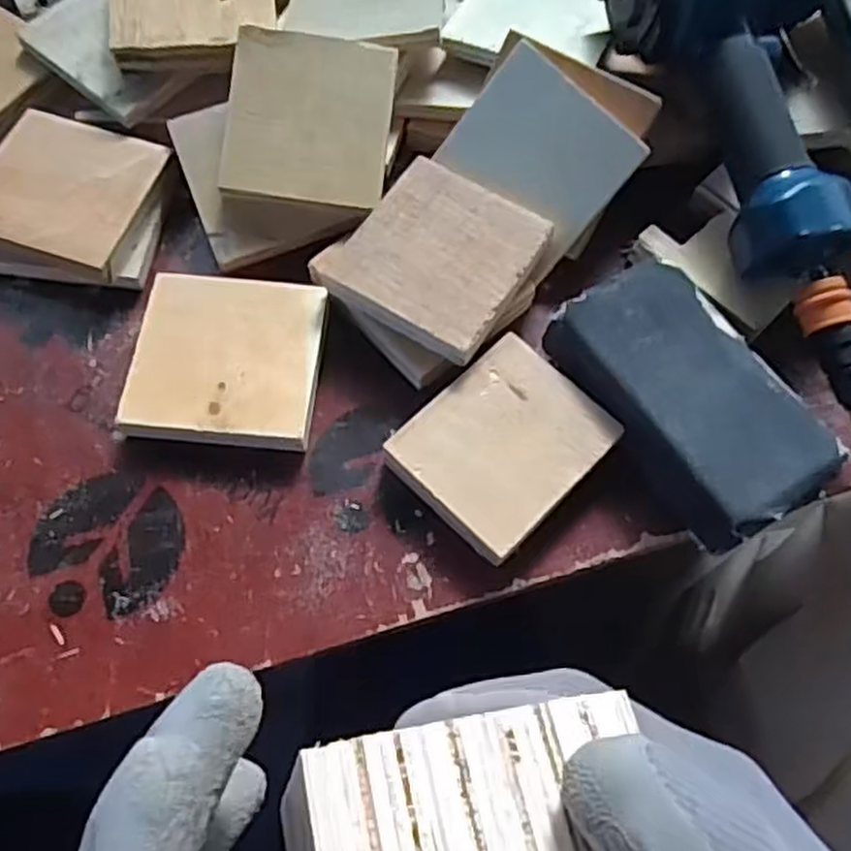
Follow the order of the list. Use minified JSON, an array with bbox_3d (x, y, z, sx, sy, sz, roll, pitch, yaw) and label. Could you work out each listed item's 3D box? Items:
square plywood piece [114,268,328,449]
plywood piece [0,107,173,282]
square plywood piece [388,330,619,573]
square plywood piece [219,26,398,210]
[{"bbox_3d":[-0.100,-0.033,0.393,0.091,0.020,0.093,4,66,0],"label":"square plywood piece"},{"bbox_3d":[-0.195,-0.127,0.414,0.089,0.012,0.086,16,68,4],"label":"plywood piece"},{"bbox_3d":[0.036,0.011,0.375,0.078,0.022,0.092,41,71,15],"label":"square plywood piece"},{"bbox_3d":[-0.062,-0.163,0.409,0.085,0.005,0.089,6,85,-3],"label":"square plywood piece"}]

